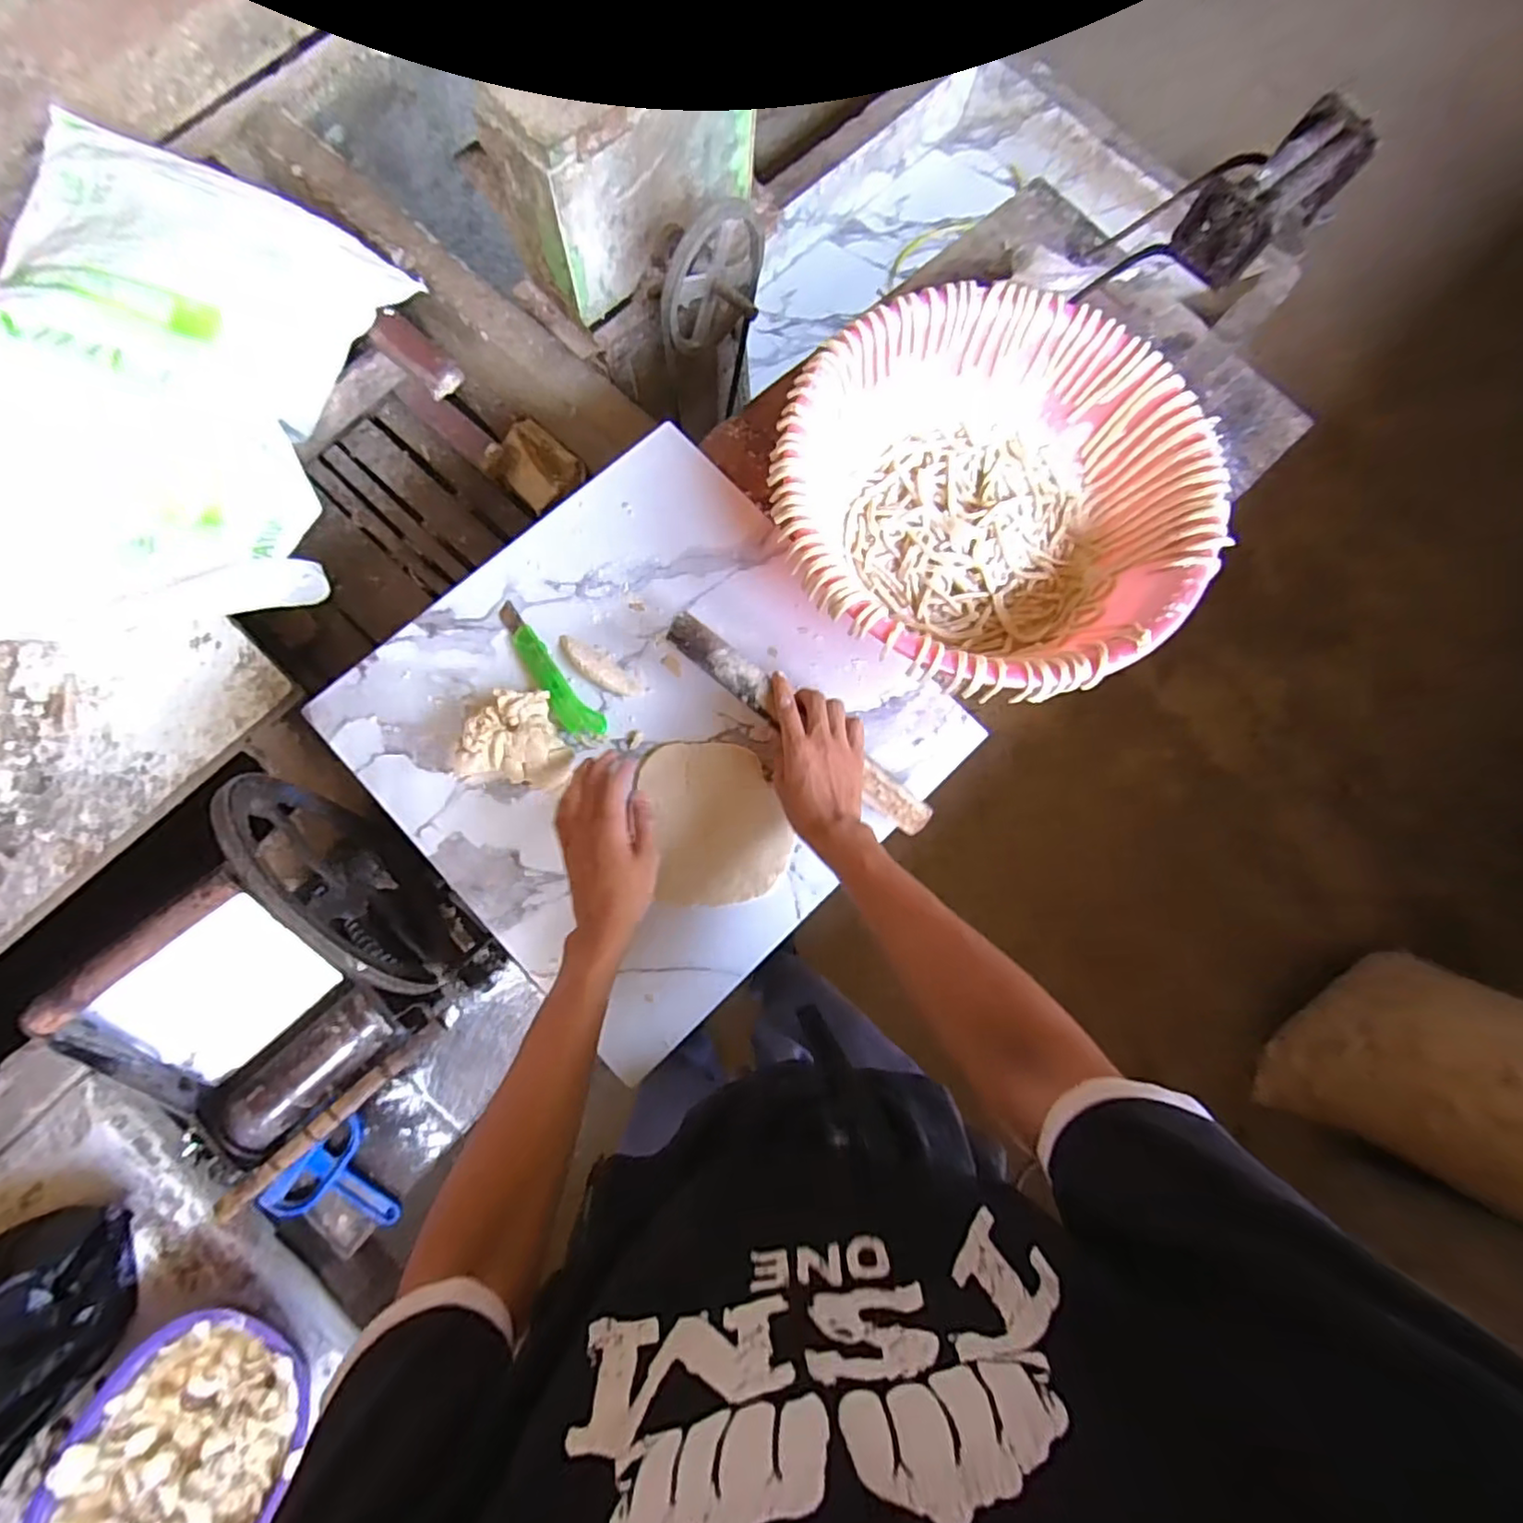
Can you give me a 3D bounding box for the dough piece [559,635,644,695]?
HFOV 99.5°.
[{"bbox_3d":[-0.169,-0.096,0.662,0.098,0.008,0.028,32,80,6],"label":"dough piece"}]

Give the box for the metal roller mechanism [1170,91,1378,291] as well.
[{"bbox_3d":[0.457,-0.498,0.565,0.197,0.059,0.081,-41,82,-8],"label":"metal roller mechanism"}]

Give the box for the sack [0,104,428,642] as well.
[{"bbox_3d":[-0.790,-0.473,0.834,0.434,0.210,0.653,8,79,1],"label":"sack"}]

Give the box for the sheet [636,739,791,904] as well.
[{"bbox_3d":[-0.042,0.059,0.641,0.130,0.009,0.158,-9,79,-2],"label":"sheet"}]

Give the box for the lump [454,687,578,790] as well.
[{"bbox_3d":[-0.233,-0.024,0.627,0.093,0.045,0.087,6,79,1],"label":"lump"}]

